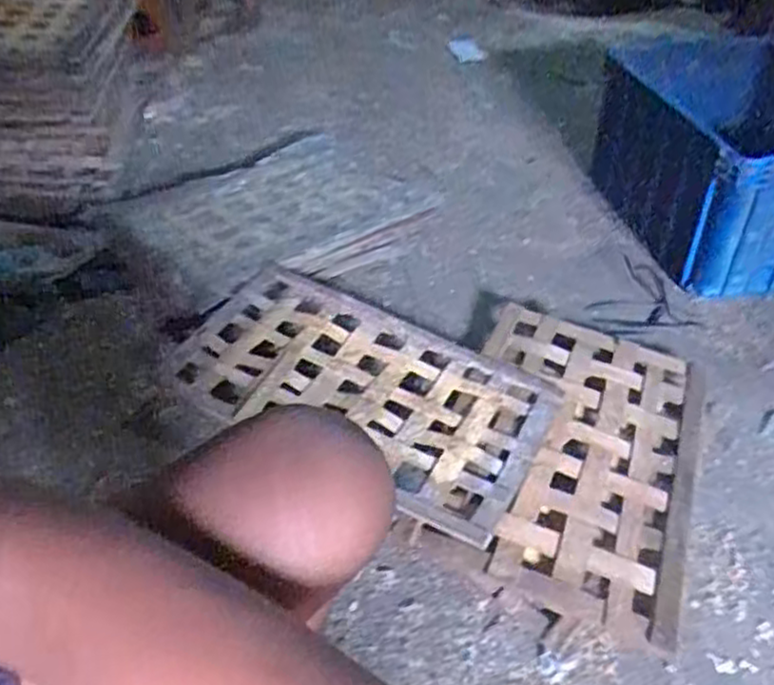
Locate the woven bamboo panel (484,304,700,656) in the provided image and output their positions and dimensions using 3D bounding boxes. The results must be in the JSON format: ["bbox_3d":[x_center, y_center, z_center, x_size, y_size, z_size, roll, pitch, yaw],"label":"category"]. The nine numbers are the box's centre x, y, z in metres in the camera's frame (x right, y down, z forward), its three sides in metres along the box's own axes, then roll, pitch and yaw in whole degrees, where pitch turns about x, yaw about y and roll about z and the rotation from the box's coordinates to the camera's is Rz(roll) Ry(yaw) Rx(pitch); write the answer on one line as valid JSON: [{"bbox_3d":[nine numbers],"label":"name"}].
[{"bbox_3d":[0.277,0.144,1.091,0.323,0.019,0.539,21,44,9],"label":"woven bamboo panel"}]

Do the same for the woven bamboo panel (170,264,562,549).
[{"bbox_3d":[-0.037,0.066,1.128,0.538,0.036,0.325,25,47,16],"label":"woven bamboo panel"}]

